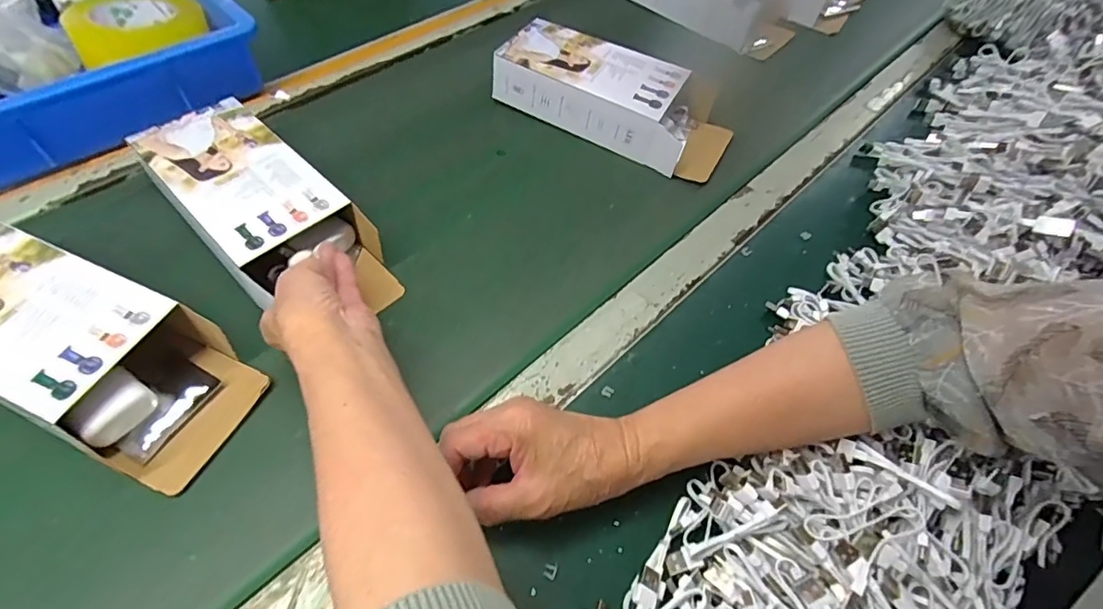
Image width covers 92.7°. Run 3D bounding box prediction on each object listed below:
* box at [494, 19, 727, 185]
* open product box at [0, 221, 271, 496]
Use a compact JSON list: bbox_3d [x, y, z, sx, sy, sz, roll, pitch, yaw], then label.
[{"bbox_3d":[0.072,-0.228,0.571,0.254,0.054,0.113,30,65,11],"label":"box"},{"bbox_3d":[-0.336,0.026,0.369,0.248,0.057,0.103,24,64,9],"label":"open product box"}]

